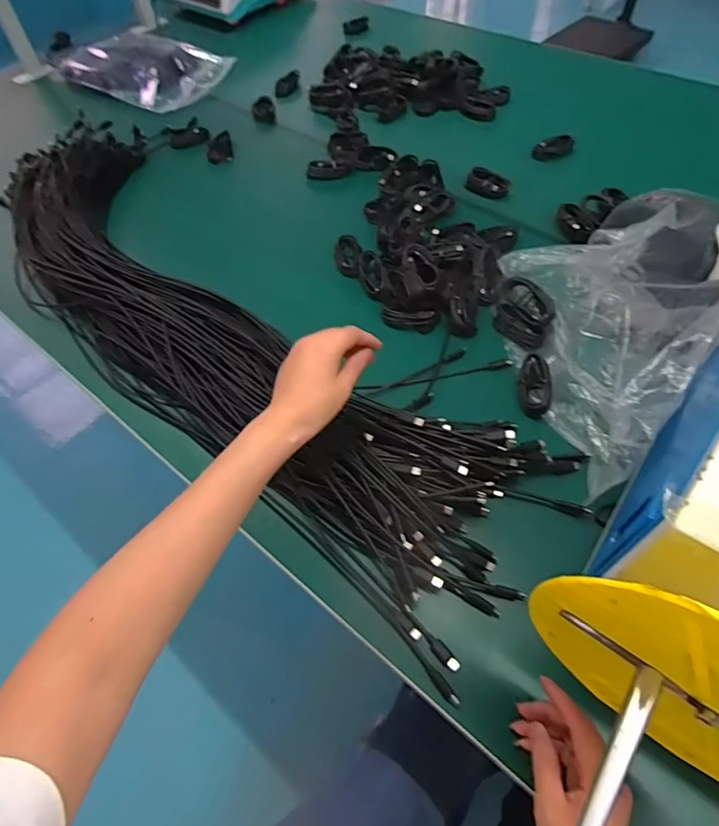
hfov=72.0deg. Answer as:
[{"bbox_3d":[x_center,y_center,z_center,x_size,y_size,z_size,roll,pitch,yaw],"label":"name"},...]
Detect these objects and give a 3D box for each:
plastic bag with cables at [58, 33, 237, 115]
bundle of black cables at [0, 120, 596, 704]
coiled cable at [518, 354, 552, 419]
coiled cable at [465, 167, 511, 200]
[{"bbox_3d":[-0.462,-0.782,1.098,0.329,0.054,0.299,26,61,19],"label":"plastic bag with cables"},{"bbox_3d":[-0.185,-0.123,0.644,0.299,0.064,0.966,-39,62,-21],"label":"bundle of black cables"},{"bbox_3d":[0.207,-0.032,0.581,0.039,0.028,0.073,13,57,11],"label":"coiled cable"},{"bbox_3d":[0.212,-0.378,0.814,0.068,0.027,0.035,26,61,19],"label":"coiled cable"}]

